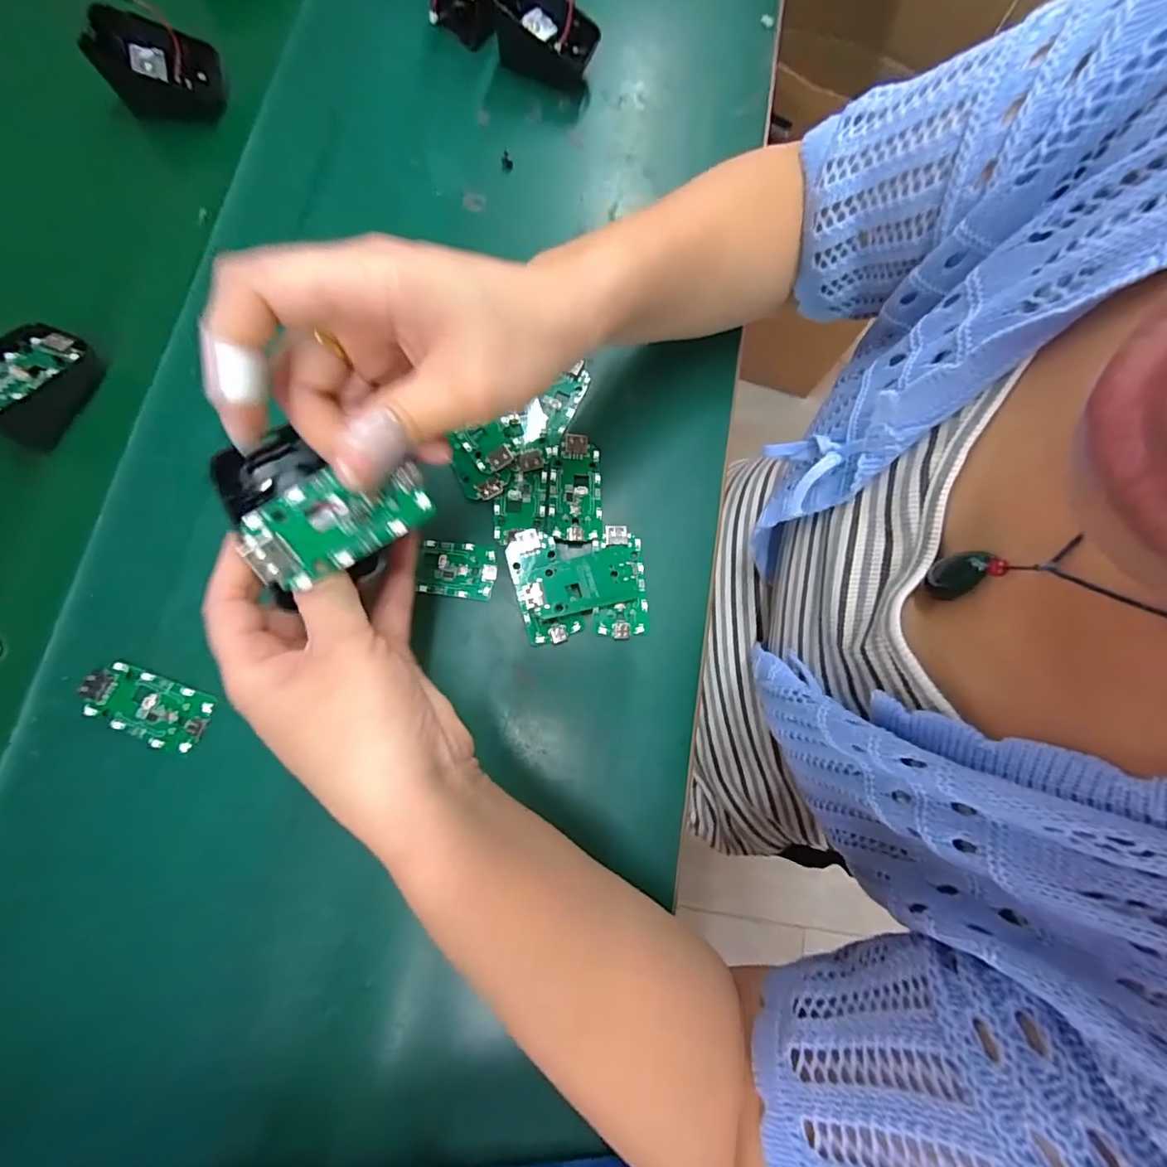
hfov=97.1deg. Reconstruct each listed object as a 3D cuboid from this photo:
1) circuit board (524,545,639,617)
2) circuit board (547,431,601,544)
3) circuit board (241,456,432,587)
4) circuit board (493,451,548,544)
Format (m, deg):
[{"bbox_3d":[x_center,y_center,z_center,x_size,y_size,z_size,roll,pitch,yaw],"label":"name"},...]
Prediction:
[{"bbox_3d":[-0.001,-0.003,0.290,0.063,0.008,0.034,-12,79,-7],"label":"circuit board"},{"bbox_3d":[-0.005,-0.056,0.303,0.030,0.006,0.063,0,78,-4],"label":"circuit board"},{"bbox_3d":[-0.086,-0.024,0.183,0.061,0.008,0.031,-35,110,-20],"label":"circuit board"},{"bbox_3d":[-0.037,-0.051,0.303,0.029,0.009,0.054,4,78,-3],"label":"circuit board"}]

